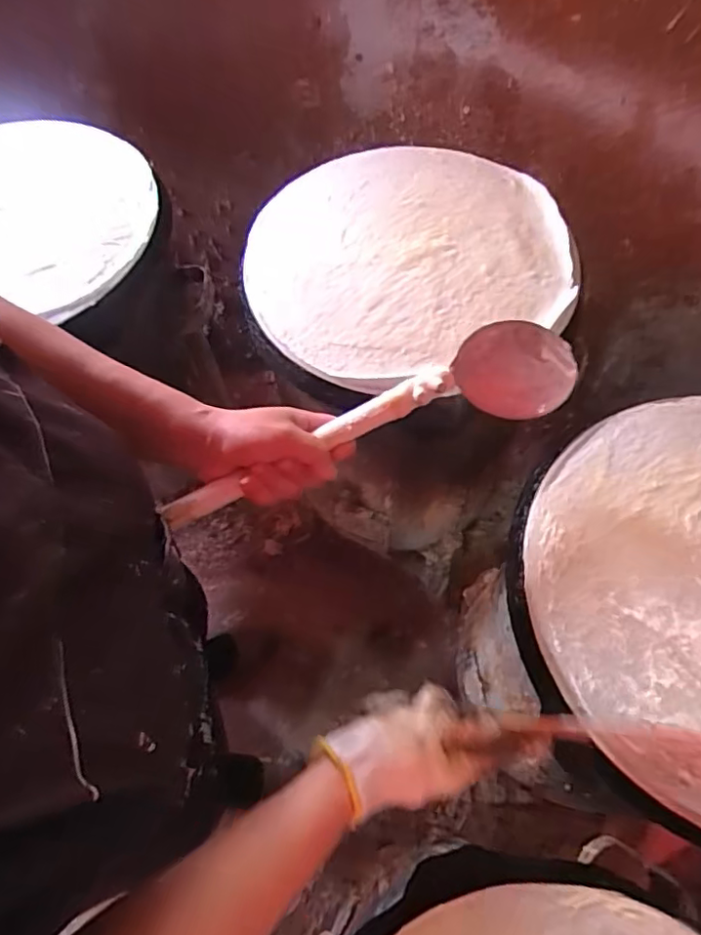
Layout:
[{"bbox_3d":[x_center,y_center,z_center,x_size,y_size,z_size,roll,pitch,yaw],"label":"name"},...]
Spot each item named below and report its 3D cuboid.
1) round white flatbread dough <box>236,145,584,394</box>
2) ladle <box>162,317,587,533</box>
[{"bbox_3d":[0.062,-0.258,0.698,0.367,0.019,0.339,-1,63,1],"label":"round white flatbread dough"},{"bbox_3d":[0.016,-0.029,0.476,0.336,0.082,0.069,-23,65,-10],"label":"ladle"}]

